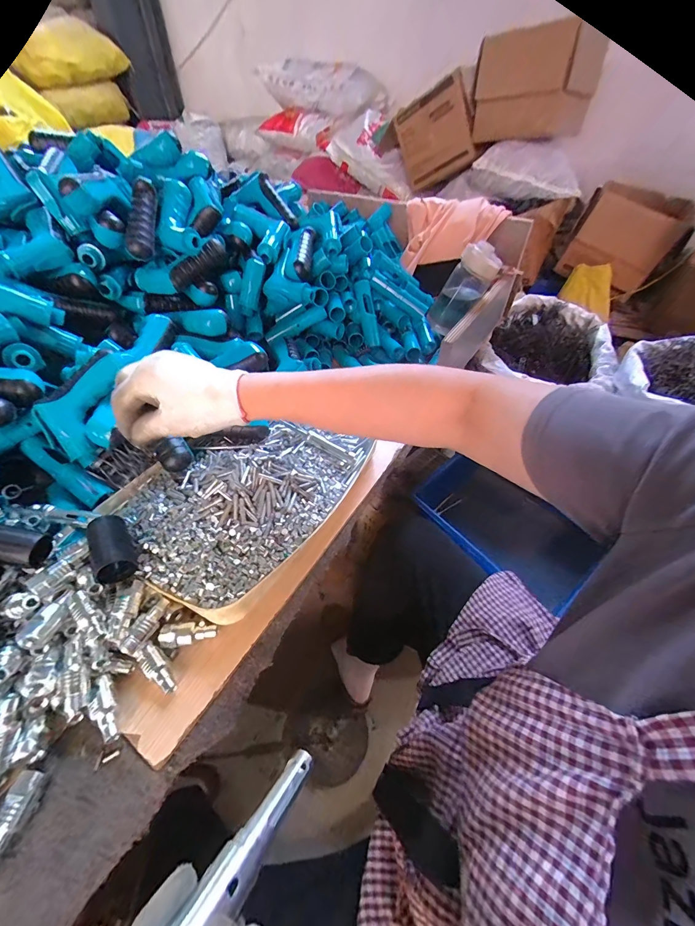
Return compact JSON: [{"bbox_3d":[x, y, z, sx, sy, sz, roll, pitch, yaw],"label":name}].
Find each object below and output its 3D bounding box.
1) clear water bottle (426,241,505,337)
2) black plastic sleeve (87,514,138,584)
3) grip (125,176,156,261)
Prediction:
[{"bbox_3d":[0.221,-0.330,0.669,0.072,0.162,0.064,33,51,-1],"label":"clear water bottle"},{"bbox_3d":[-0.232,0.083,0.340,0.032,0.034,0.059,-27,52,-24],"label":"black plastic sleeve"},{"bbox_3d":[-0.296,-0.353,0.502,0.031,0.033,0.105,3,87,2],"label":"grip"}]

